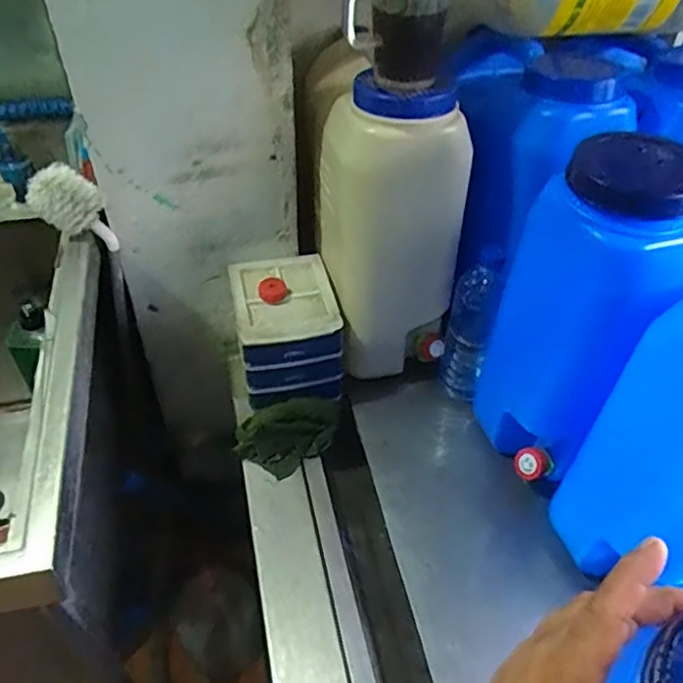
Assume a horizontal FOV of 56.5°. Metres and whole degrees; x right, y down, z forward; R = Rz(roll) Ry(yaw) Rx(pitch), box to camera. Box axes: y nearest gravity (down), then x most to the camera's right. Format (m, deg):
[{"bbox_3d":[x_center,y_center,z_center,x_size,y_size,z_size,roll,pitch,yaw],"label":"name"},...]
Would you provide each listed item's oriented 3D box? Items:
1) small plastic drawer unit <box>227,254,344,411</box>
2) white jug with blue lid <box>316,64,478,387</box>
[{"bbox_3d":[-0.079,-0.017,0.927,0.140,0.142,0.172,-9,46,-10],"label":"small plastic drawer unit"},{"bbox_3d":[0.065,-0.137,0.842,0.153,0.375,0.135,-16,48,-17],"label":"white jug with blue lid"}]

